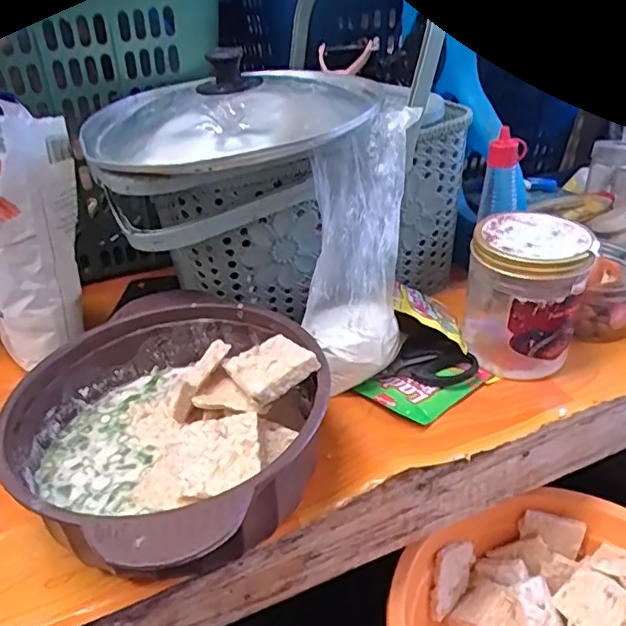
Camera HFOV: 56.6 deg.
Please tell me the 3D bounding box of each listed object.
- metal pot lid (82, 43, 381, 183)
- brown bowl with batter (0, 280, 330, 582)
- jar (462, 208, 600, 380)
[{"bbox_3d":[-0.059,-0.171,0.472,0.237,0.062,0.200,-16,32,-19],"label":"metal pot lid"},{"bbox_3d":[-0.092,0.073,0.387,0.206,0.071,0.201,-3,30,2],"label":"brown bowl with batter"},{"bbox_3d":[0.169,-0.011,0.466,0.085,0.117,0.073,8,32,19],"label":"jar"}]

